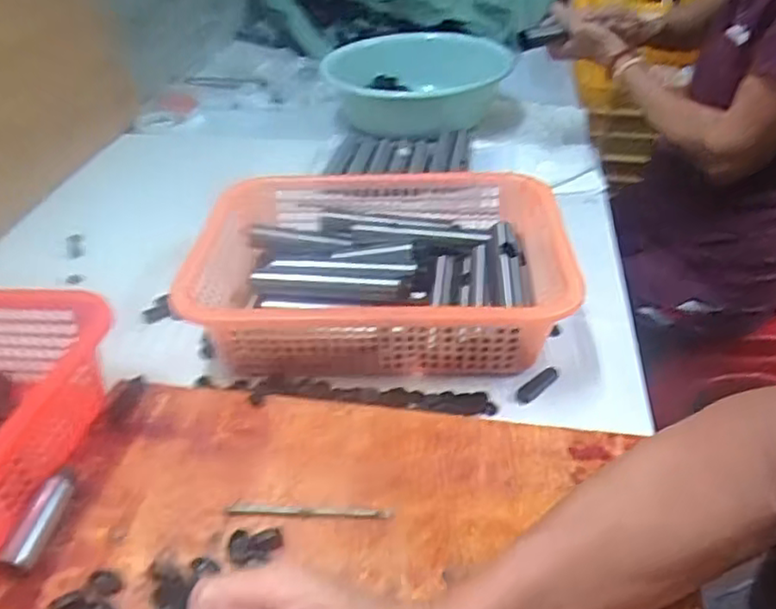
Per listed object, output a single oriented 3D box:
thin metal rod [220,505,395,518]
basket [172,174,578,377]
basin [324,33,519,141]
[{"bbox_3d":[-0.055,0.142,0.452,0.115,0.004,0.008,0,36,2],"label":"thin metal rod"},{"bbox_3d":[-0.016,-0.035,0.628,0.355,0.082,0.248,-1,36,1],"label":"basket"},{"bbox_3d":[0.058,-0.369,1.086,0.303,0.086,0.280,-1,36,1],"label":"basin"}]

